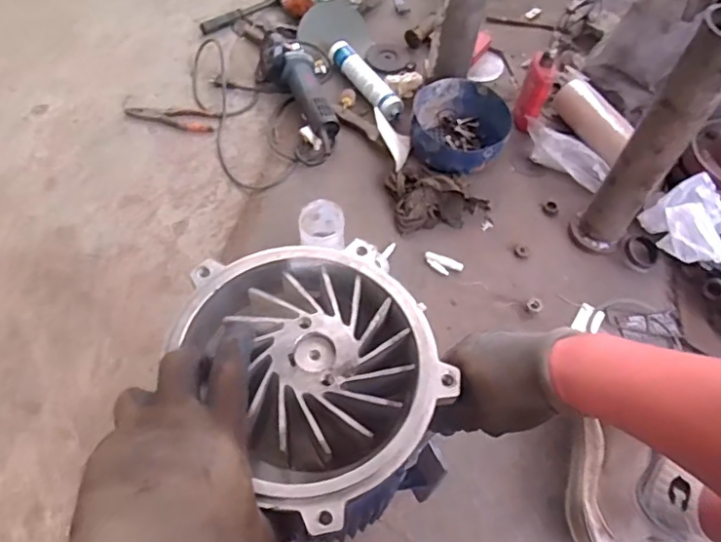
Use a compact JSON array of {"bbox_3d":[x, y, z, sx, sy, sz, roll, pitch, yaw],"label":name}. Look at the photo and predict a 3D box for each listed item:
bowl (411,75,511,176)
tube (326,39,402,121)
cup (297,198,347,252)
[{"bbox_3d":[0.189,-0.279,1.123,0.196,0.079,0.217,21,61,10],"label":"bowl"},{"bbox_3d":[0.007,-0.405,1.209,0.056,0.048,0.240,-26,64,-16],"label":"tube"},{"bbox_3d":[-0.064,-0.063,0.959,0.076,0.079,0.081,-3,60,-6],"label":"cup"}]

